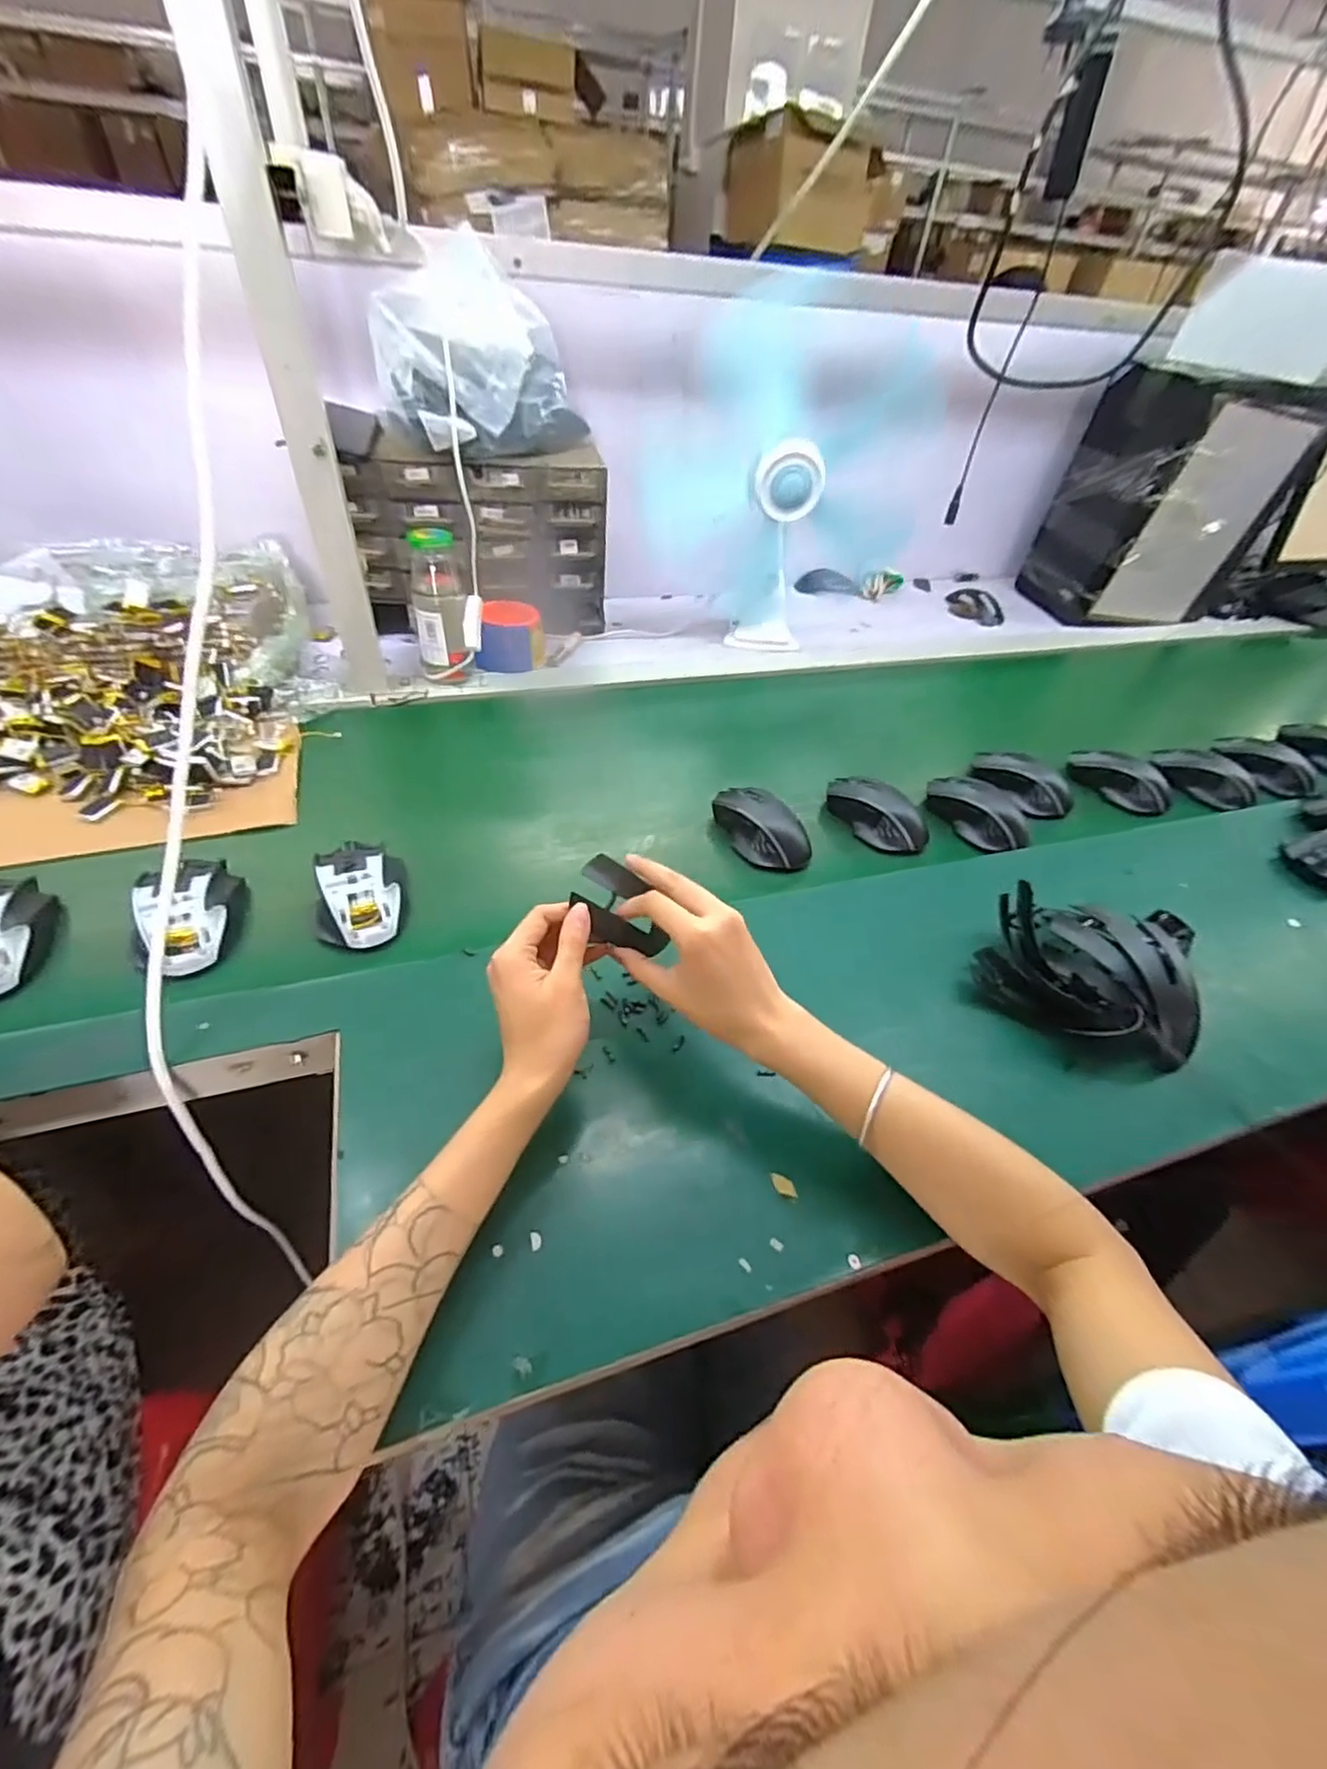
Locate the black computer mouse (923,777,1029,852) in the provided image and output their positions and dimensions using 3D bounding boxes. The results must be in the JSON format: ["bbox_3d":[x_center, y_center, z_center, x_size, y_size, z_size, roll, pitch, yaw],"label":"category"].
[{"bbox_3d":[0.350,-0.084,0.709,0.069,0.039,0.120,-17,52,-20],"label":"black computer mouse"}]

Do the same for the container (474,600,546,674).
[{"bbox_3d":[-0.206,-0.334,0.850,0.089,0.060,0.090,-8,49,-13],"label":"container"}]

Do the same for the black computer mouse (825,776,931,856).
[{"bbox_3d":[0.230,-0.078,0.688,0.062,0.039,0.118,-33,59,-30],"label":"black computer mouse"}]

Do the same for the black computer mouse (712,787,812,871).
[{"bbox_3d":[0.100,-0.060,0.652,0.060,0.040,0.118,-32,58,-30],"label":"black computer mouse"}]

